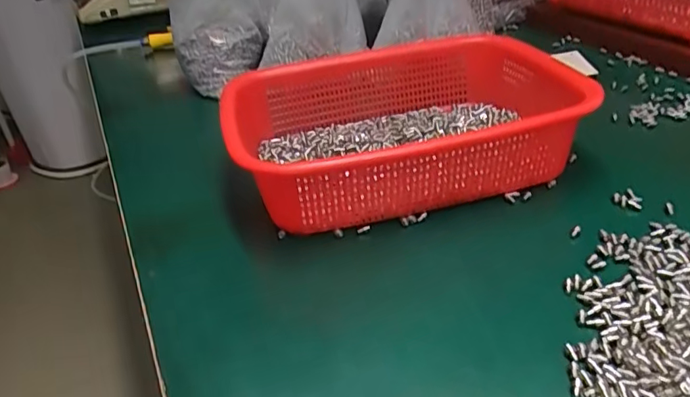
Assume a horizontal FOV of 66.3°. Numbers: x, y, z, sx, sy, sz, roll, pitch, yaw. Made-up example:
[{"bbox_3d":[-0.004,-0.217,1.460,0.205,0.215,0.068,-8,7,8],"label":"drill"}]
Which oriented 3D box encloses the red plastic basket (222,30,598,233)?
[{"bbox_3d":[0.051,-0.063,0.464,0.281,0.075,0.215,-12,33,-6],"label":"red plastic basket"}]

